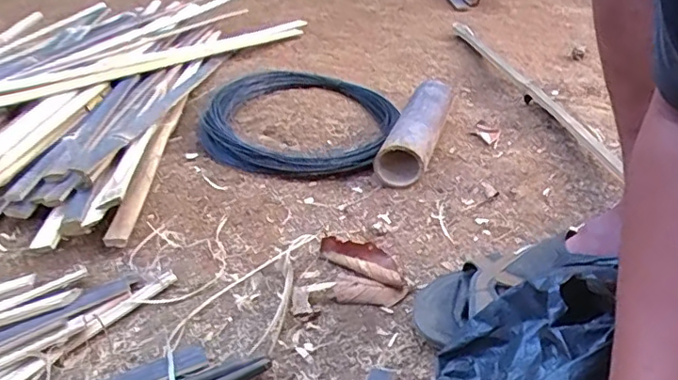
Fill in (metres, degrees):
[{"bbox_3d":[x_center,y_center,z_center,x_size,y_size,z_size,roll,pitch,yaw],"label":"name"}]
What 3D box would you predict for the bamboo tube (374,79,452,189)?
[{"bbox_3d":[0.120,-0.096,0.861,0.066,0.066,0.243,7,36,17],"label":"bamboo tube"}]

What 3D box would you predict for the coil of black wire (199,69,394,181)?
[{"bbox_3d":[-0.070,-0.131,0.942,0.316,0.056,0.345,-3,34,2],"label":"coil of black wire"}]

